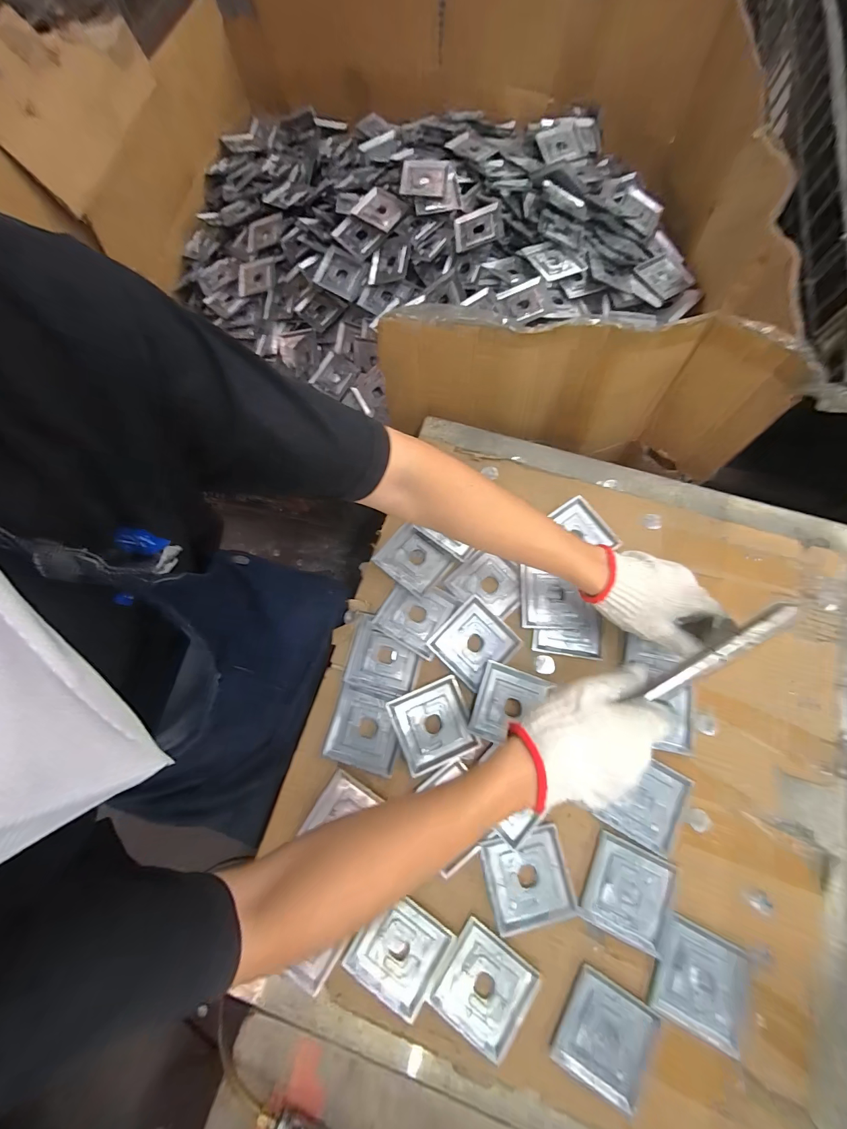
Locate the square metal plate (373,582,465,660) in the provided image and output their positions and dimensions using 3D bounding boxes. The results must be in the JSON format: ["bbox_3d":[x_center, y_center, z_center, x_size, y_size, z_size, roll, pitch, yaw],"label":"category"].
[{"bbox_3d":[-0.010,0.066,0.515,0.090,0.013,0.088,27,77,9],"label":"square metal plate"}]

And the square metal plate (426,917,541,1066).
[{"bbox_3d":[0.063,0.449,0.411,0.090,0.015,0.092,33,78,10],"label":"square metal plate"}]

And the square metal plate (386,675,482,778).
[{"bbox_3d":[0.011,0.196,0.477,0.090,0.010,0.090,-21,75,-4],"label":"square metal plate"}]

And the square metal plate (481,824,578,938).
[{"bbox_3d":[0.116,0.349,0.432,0.090,0.008,0.086,-13,75,-2],"label":"square metal plate"}]

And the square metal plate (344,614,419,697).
[{"bbox_3d":[-0.052,0.119,0.507,0.087,0.007,0.087,13,75,5],"label":"square metal plate"}]

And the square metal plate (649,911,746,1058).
[{"bbox_3d":[0.294,0.441,0.409,0.094,0.005,0.091,24,77,8],"label":"square metal plate"}]

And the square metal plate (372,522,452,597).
[{"bbox_3d":[-0.015,-0.006,0.535,0.088,0.008,0.072,40,80,11],"label":"square metal plate"}]

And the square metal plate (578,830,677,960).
[{"bbox_3d":[0.228,0.364,0.432,0.090,0.004,0.091,24,77,8],"label":"square metal plate"}]

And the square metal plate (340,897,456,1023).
[{"bbox_3d":[-0.025,0.420,0.423,0.090,0.013,0.088,32,78,10],"label":"square metal plate"}]

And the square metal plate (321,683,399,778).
[{"bbox_3d":[-0.071,0.203,0.481,0.088,0.006,0.089,14,76,6],"label":"square metal plate"}]

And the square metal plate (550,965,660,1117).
[{"bbox_3d":[0.189,0.487,0.401,0.090,0.006,0.091,28,77,9],"label":"square metal plate"}]

